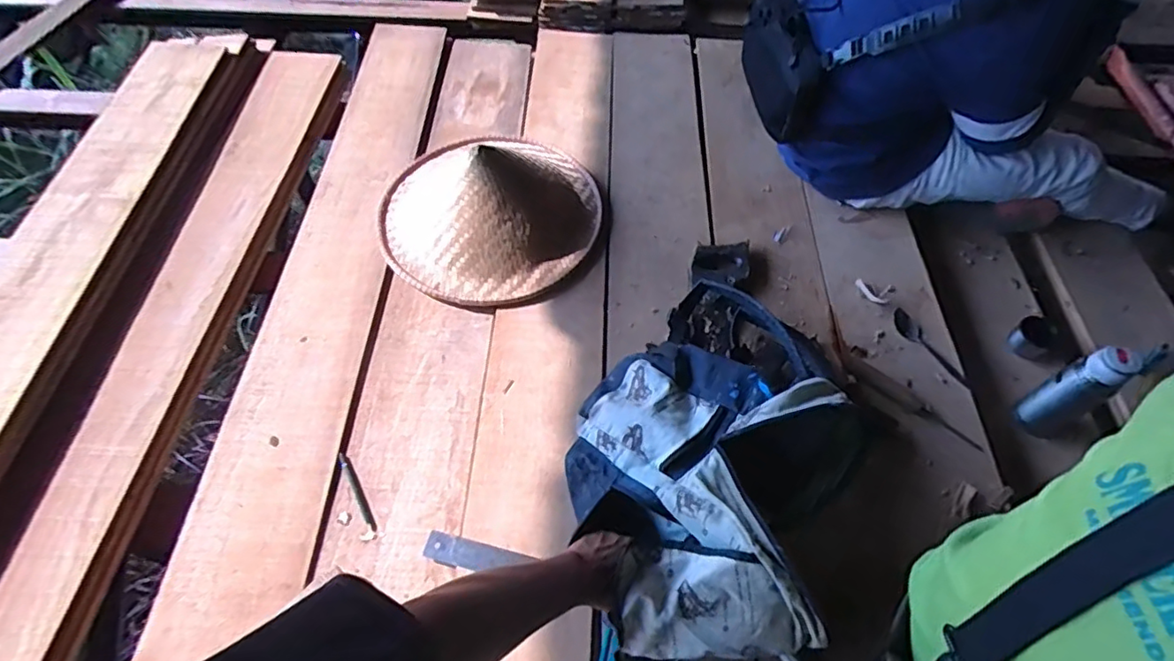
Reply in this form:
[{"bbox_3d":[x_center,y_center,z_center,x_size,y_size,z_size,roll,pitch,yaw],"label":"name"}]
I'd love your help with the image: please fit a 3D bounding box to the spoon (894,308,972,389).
[{"bbox_3d":[0.568,0.027,0.979,0.032,0.017,0.161,-27,57,-17],"label":"spoon"}]

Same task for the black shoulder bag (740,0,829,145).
[{"bbox_3d":[0.337,-0.467,1.055,0.074,0.163,0.207,-9,53,-4],"label":"black shoulder bag"}]

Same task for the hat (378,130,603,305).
[{"bbox_3d":[-0.171,-0.261,1.093,0.382,0.145,0.412,-1,53,2],"label":"hat"}]

